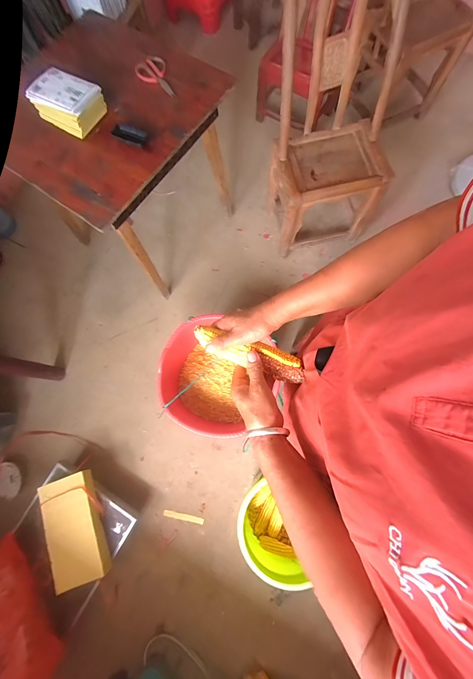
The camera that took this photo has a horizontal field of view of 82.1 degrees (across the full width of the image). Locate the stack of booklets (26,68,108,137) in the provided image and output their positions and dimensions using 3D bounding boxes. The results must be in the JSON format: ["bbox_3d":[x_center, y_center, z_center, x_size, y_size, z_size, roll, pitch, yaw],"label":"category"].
[{"bbox_3d":[-0.524,-0.744,0.846,0.182,0.089,0.136,29,79,8],"label":"stack of booklets"}]

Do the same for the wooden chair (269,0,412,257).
[{"bbox_3d":[0.353,-0.763,1.045,0.426,0.809,0.415,-15,76,-2],"label":"wooden chair"}]

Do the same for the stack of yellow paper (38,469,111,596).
[{"bbox_3d":[-0.640,0.746,1.073,0.195,0.056,0.387,-22,77,-4],"label":"stack of yellow paper"}]

